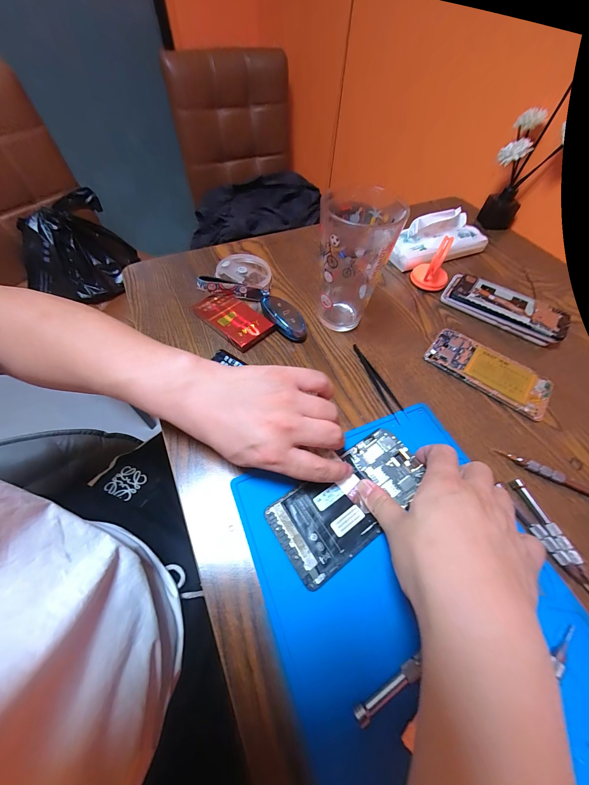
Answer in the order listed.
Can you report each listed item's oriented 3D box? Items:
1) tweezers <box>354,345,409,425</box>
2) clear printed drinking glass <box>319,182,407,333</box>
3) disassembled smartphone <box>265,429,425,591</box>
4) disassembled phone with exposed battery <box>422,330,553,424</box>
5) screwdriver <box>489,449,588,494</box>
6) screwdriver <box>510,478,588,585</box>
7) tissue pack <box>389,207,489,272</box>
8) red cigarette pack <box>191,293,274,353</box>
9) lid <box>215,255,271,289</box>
[{"bbox_3d":[0.102,-0.015,0.334,0.017,0.004,0.114,-14,59,-12],"label":"tweezers"},{"bbox_3d":[0.067,-0.146,0.340,0.086,0.134,0.092,20,59,9],"label":"clear printed drinking glass"},{"bbox_3d":[0.051,0.097,0.255,0.143,0.008,0.071,-34,65,-17],"label":"disassembled smartphone"},{"bbox_3d":[0.239,-0.027,0.347,0.142,0.010,0.065,34,62,17],"label":"disassembled phone with exposed battery"},{"bbox_3d":[0.256,0.083,0.278,0.105,0.010,0.010,24,59,12],"label":"screwdriver"},{"bbox_3d":[0.231,0.126,0.248,0.012,0.010,0.099,-12,59,-11],"label":"screwdriver"},{"bbox_3d":[0.240,-0.253,0.461,0.175,0.064,0.063,-18,60,-14],"label":"tissue pack"},{"bbox_3d":[-0.082,-0.099,0.371,0.099,0.015,0.059,37,63,19],"label":"red cigarette pack"},{"bbox_3d":[-0.071,-0.182,0.423,0.082,0.017,0.075,1,57,-2],"label":"lid"}]

